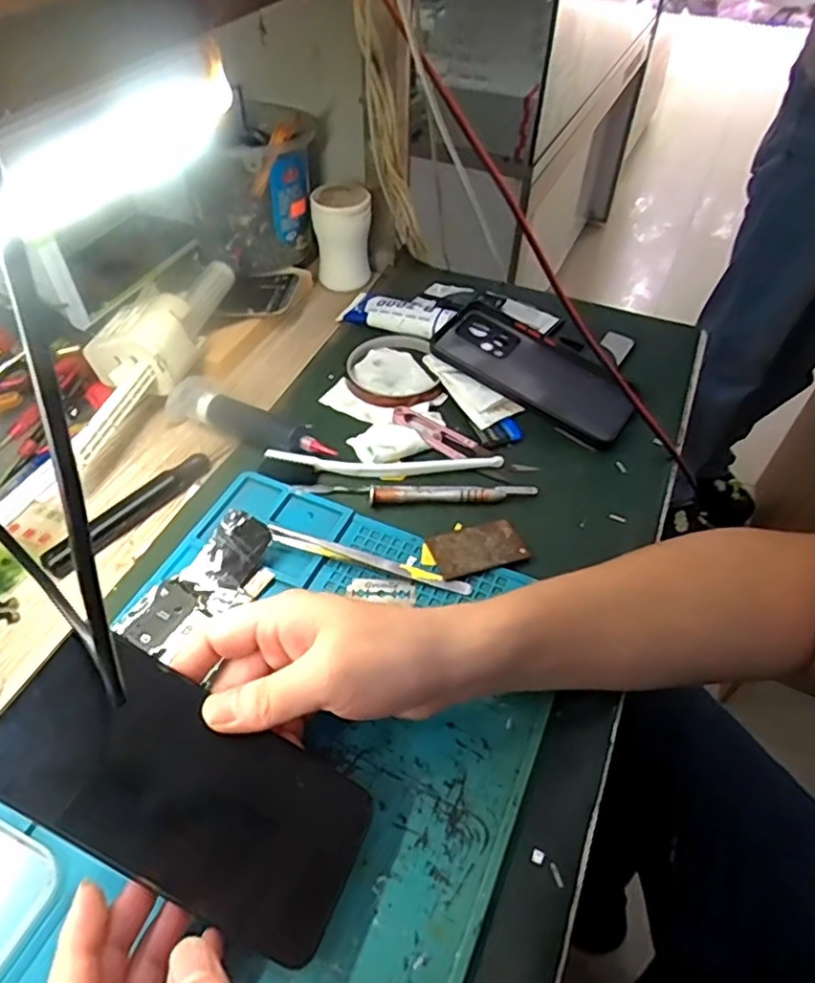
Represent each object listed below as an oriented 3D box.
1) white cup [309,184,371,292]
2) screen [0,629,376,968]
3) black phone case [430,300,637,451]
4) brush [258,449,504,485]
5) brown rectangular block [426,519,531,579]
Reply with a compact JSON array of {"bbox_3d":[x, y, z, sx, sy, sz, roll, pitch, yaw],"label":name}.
[{"bbox_3d":[-0.061,-0.241,0.616,0.054,0.084,0.045,-4,49,-4],"label":"white cup"},{"bbox_3d":[-0.092,0.124,0.270,0.155,0.004,0.070,35,60,-5],"label":"screen"},{"bbox_3d":[0.104,-0.100,0.521,0.165,0.015,0.088,33,55,15],"label":"black phone case"},{"bbox_3d":[-0.018,-0.019,0.463,0.169,0.007,0.025,-1,48,-1],"label":"brush"},{"bbox_3d":[0.045,0.036,0.419,0.059,0.006,0.037,-14,50,-13],"label":"brown rectangular block"}]

